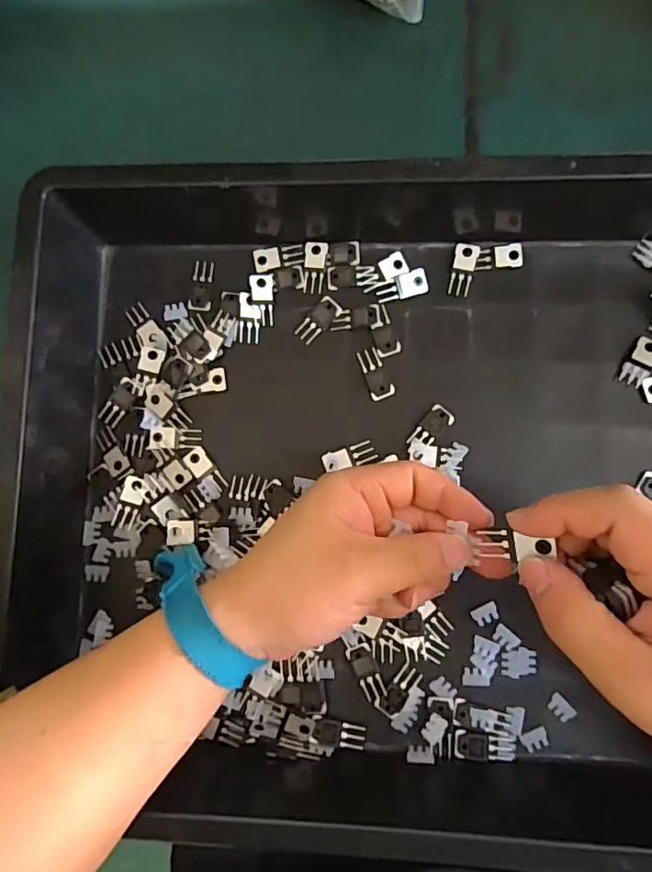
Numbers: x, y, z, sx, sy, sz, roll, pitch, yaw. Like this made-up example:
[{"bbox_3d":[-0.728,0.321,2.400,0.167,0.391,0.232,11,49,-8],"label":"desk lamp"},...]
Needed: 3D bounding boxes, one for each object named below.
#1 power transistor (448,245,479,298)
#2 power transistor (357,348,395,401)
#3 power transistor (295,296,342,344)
[{"bbox_3d":[0.093,-0.112,0.357,0.015,0.004,0.034,9,85,6],"label":"power transistor"},{"bbox_3d":[0.034,-0.042,0.357,0.016,0.004,0.034,-20,83,3],"label":"power transistor"},{"bbox_3d":[-0.005,-0.079,0.363,0.016,0.004,0.032,42,89,8],"label":"power transistor"}]

